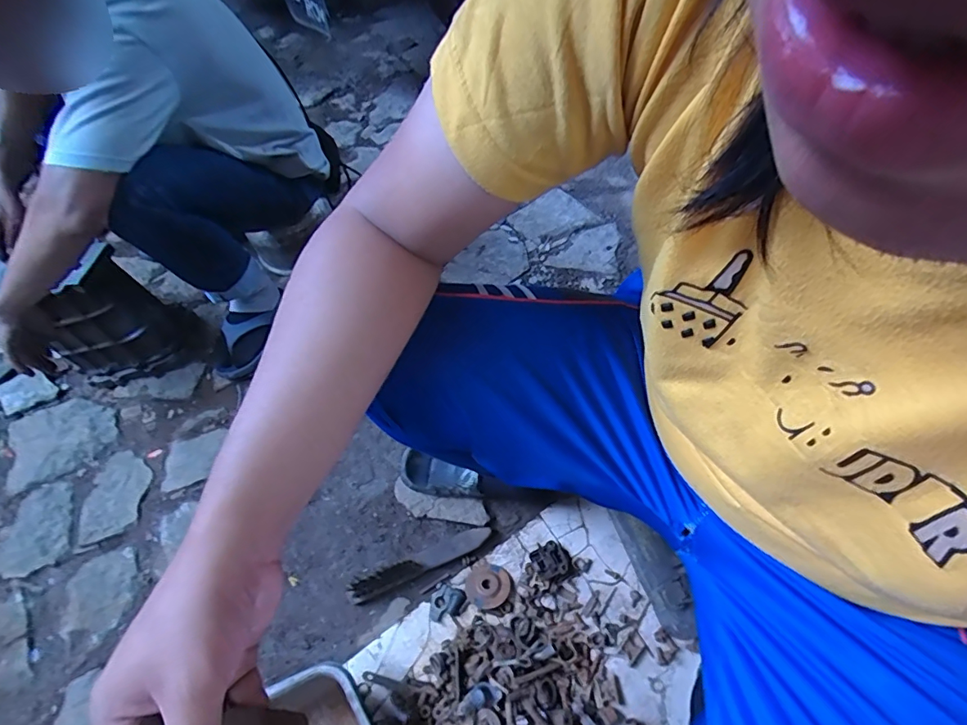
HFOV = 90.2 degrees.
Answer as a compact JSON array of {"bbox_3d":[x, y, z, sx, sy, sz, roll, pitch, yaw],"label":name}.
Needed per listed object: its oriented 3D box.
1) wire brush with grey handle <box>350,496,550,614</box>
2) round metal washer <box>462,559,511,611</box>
[{"bbox_3d":[-0.100,0.323,0.784,0.238,0.035,0.043,-22,59,-10],"label":"wire brush with grey handle"},{"bbox_3d":[0.006,0.351,0.766,0.071,0.014,0.070,-2,58,3],"label":"round metal washer"}]

